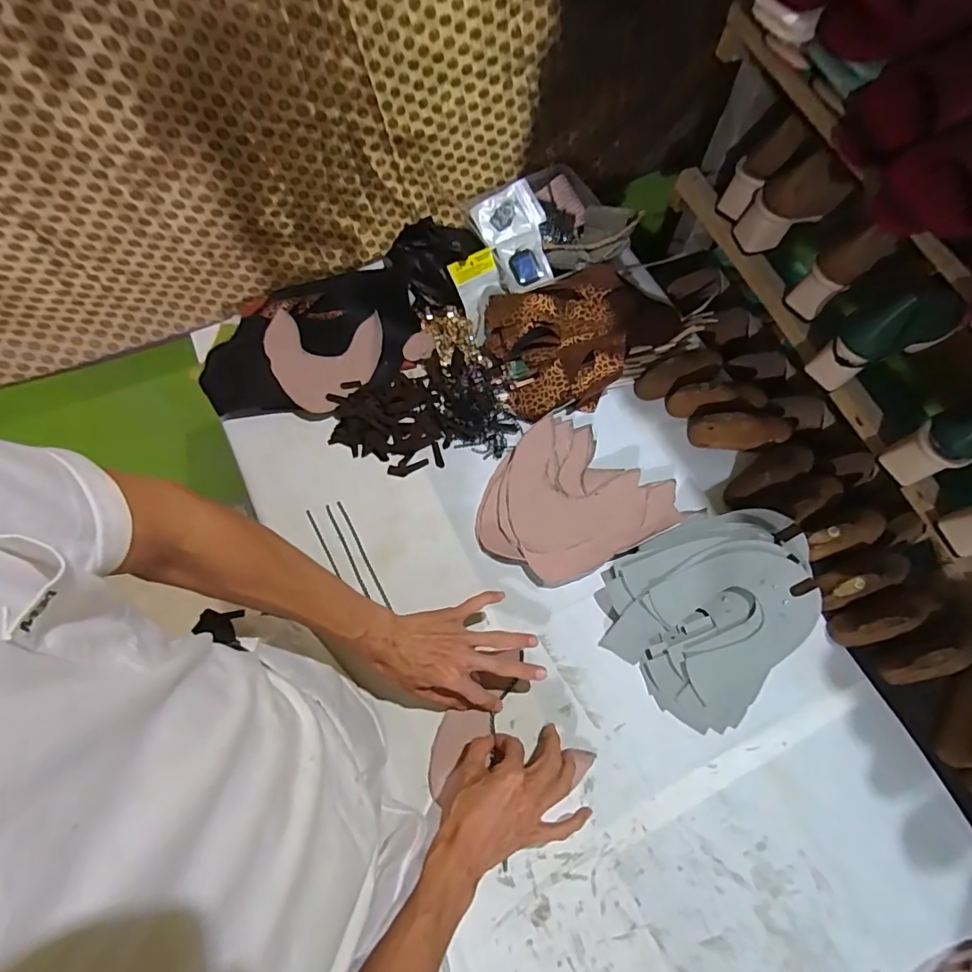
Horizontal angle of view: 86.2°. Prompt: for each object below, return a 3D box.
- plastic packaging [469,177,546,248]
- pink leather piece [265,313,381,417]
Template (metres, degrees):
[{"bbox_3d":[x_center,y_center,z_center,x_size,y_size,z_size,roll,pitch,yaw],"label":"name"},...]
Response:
[{"bbox_3d":[0.036,-0.413,0.792,0.102,0.011,0.073,-32,98,-5],"label":"plastic packaging"},{"bbox_3d":[-0.235,-0.182,0.750,0.154,0.033,0.156,-2,68,0],"label":"pink leather piece"}]

